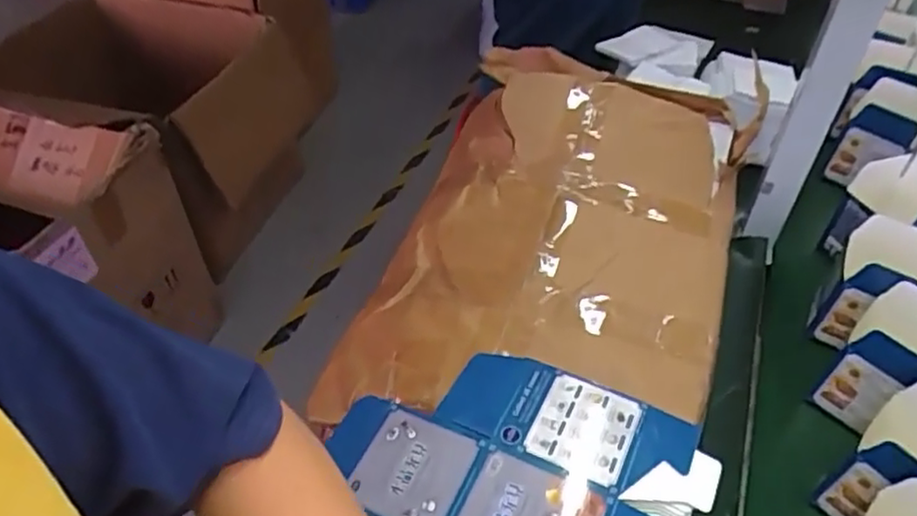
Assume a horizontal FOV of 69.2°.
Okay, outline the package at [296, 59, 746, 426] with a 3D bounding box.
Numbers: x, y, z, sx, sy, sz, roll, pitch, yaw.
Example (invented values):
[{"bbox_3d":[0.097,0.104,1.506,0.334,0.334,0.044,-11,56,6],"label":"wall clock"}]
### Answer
[{"bbox_3d":[0.101,-0.027,0.680,0.324,0.068,0.513,13,56,14],"label":"package"}]

